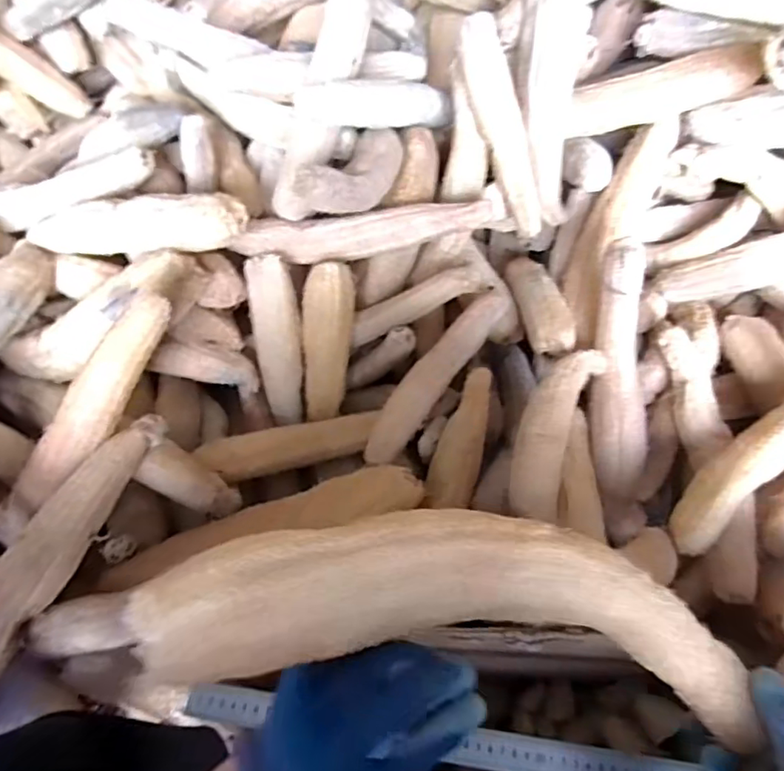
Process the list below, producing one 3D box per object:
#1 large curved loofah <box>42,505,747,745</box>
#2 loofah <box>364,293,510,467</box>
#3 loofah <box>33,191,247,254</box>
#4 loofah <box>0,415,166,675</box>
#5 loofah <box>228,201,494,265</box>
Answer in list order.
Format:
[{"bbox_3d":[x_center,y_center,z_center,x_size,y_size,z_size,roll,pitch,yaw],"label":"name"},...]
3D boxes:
[{"bbox_3d":[0.034,0.128,0.305,0.372,0.048,0.104,9,48,-18],"label":"large curved loofah"},{"bbox_3d":[0.071,-0.017,0.865,0.072,0.056,0.342,32,73,23],"label":"loofah"},{"bbox_3d":[-0.381,-0.228,0.816,0.384,0.076,0.061,4,47,28],"label":"loofah"},{"bbox_3d":[-0.392,0.177,0.666,0.073,0.068,0.349,19,52,14],"label":"loofah"},{"bbox_3d":[-0.040,-0.231,0.852,0.394,0.070,0.053,-3,50,-5],"label":"loofah"}]

